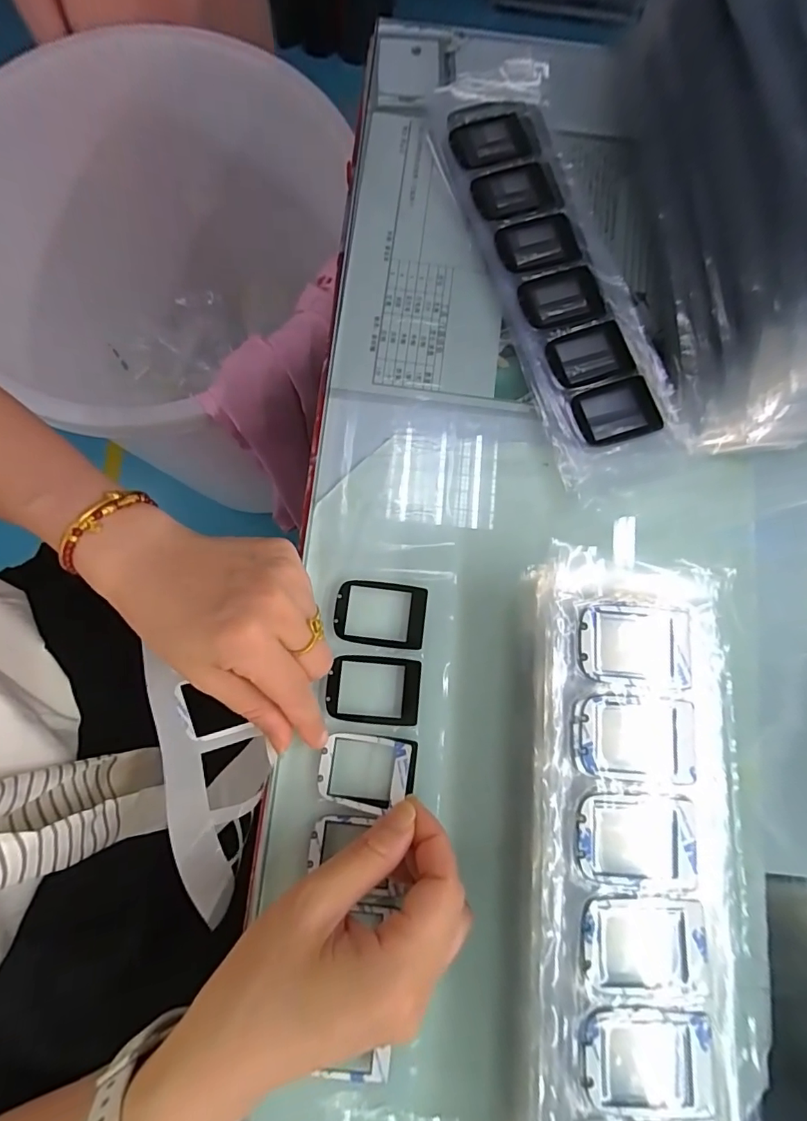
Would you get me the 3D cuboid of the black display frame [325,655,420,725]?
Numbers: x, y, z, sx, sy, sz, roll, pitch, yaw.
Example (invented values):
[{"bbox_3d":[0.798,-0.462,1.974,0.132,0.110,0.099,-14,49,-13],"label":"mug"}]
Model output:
[{"bbox_3d":[-0.017,0.072,0.270,0.051,0.004,0.036,5,79,-3],"label":"black display frame"}]

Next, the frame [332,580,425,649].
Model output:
[{"bbox_3d":[-0.013,0.031,0.277,0.051,0.004,0.036,7,80,-1],"label":"frame"}]

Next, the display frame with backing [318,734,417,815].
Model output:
[{"bbox_3d":[-0.020,0.112,0.254,0.051,0.021,0.036,5,79,2],"label":"display frame with backing"}]

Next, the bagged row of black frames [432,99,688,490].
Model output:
[{"bbox_3d":[0.096,-0.184,0.316,0.071,0.013,0.274,-17,81,-5],"label":"bagged row of black frames"}]

